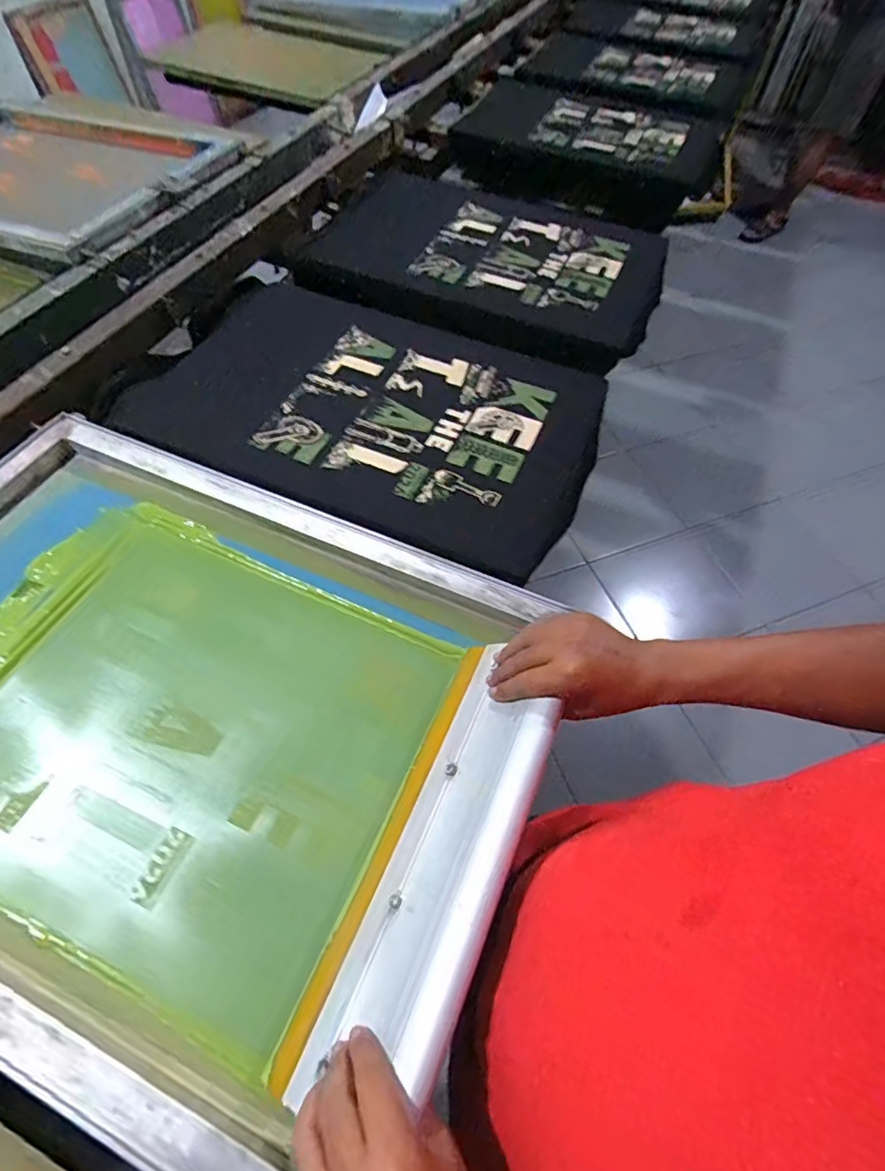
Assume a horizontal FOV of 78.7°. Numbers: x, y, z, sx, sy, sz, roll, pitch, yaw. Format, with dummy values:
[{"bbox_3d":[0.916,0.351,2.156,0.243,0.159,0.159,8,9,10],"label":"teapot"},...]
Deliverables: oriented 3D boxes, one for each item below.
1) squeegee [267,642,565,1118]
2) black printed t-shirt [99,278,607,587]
[{"bbox_3d":[0.003,0.193,0.406,0.126,0.032,0.330,-5,46,44],"label":"squeegee"},{"bbox_3d":[-0.048,-0.244,0.793,0.528,0.054,0.421,18,59,9],"label":"black printed t-shirt"}]

